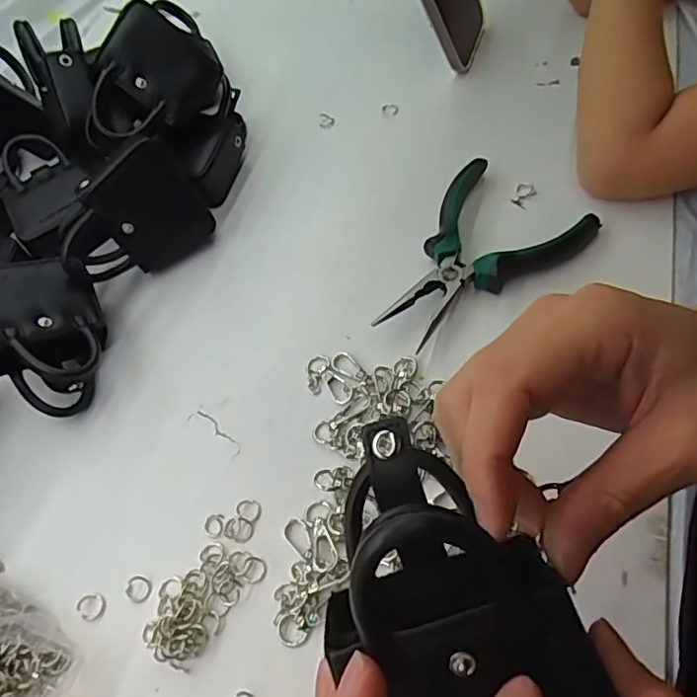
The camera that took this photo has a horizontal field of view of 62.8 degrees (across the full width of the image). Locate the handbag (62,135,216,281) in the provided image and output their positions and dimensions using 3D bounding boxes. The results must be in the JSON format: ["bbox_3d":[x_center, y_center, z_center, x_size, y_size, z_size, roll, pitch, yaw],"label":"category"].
[{"bbox_3d":[-0.150,-0.089,0.396,0.094,0.078,0.044,-45,41,-4],"label":"handbag"}]

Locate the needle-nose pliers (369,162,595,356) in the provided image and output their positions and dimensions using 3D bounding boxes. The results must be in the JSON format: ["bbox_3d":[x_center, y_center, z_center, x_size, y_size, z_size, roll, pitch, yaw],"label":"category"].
[{"bbox_3d":[0.077,-0.060,0.373,0.146,0.024,0.095,-41,63,-16],"label":"needle-nose pliers"}]

